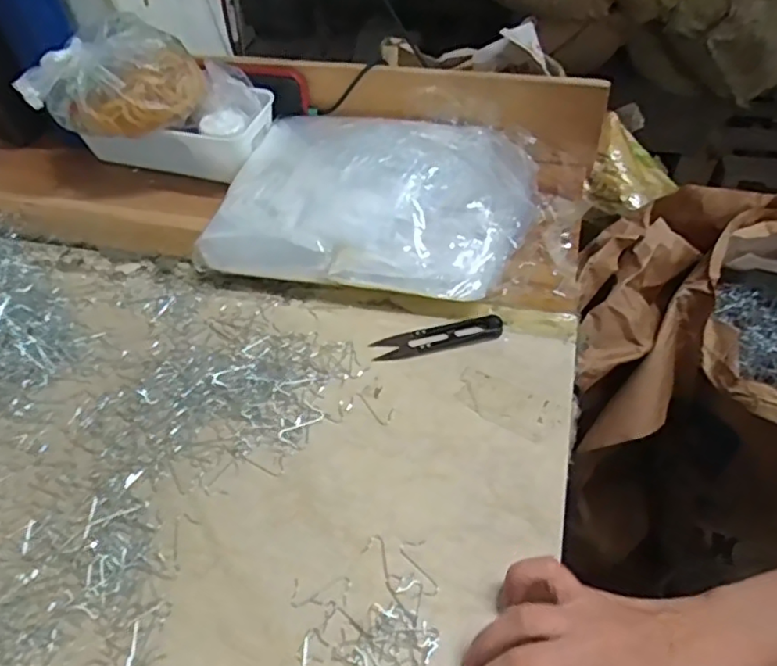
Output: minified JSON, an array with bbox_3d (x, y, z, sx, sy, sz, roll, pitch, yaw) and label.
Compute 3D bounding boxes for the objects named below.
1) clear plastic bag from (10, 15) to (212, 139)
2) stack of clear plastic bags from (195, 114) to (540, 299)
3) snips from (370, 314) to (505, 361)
[{"bbox_3d":[-0.256,-0.243,0.583,0.153,0.072,0.095,-1,51,2],"label":"clear plastic bag"},{"bbox_3d":[-0.009,-0.124,0.557,0.269,0.072,0.194,9,52,11],"label":"stack of clear plastic bags"},{"bbox_3d":[0.039,0.003,0.489,0.103,0.008,0.024,-10,51,-5],"label":"snips"}]

